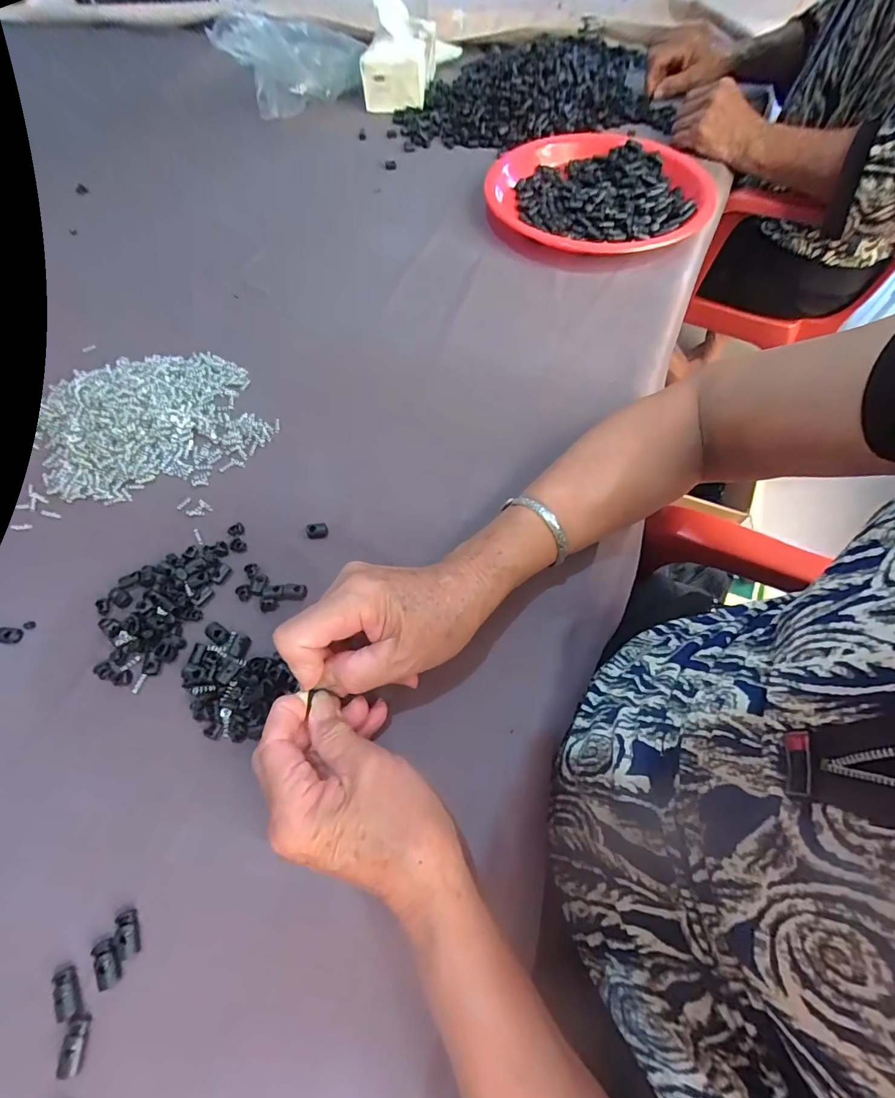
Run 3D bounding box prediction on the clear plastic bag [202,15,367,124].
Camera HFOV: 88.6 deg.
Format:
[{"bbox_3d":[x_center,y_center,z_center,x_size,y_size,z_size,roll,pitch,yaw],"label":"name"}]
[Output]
[{"bbox_3d":[-0.219,-0.694,0.644,0.189,0.099,0.072,-32,68,-15],"label":"clear plastic bag"}]

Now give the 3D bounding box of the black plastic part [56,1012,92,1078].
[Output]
[{"bbox_3d":[-0.183,0.243,0.223,0.010,0.007,0.022,-5,64,-3],"label":"black plastic part"}]

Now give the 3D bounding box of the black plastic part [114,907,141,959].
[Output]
[{"bbox_3d":[-0.171,0.205,0.245,0.010,0.009,0.021,-23,64,-10],"label":"black plastic part"}]

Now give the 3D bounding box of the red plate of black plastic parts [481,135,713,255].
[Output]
[{"bbox_3d":[0.183,-0.435,0.553,0.252,0.028,0.264,-1,62,2],"label":"red plate of black plastic parts"}]

